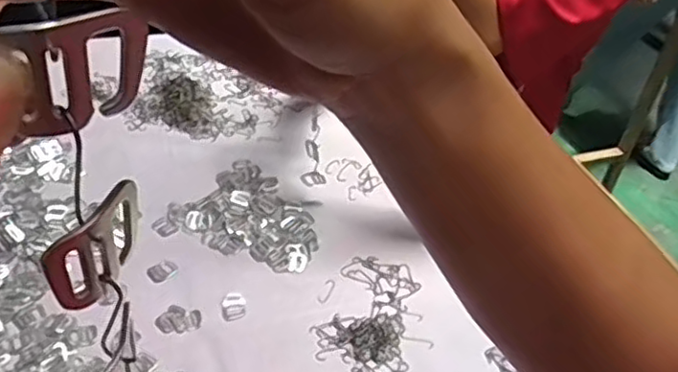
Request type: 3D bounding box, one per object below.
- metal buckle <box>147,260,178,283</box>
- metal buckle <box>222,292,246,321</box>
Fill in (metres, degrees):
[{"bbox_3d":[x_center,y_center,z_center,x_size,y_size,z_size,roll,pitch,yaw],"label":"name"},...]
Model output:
[{"bbox_3d":[-0.214,0.102,0.789,0.036,0.004,0.027,-26,50,-34],"label":"metal buckle"},{"bbox_3d":[-0.122,0.141,0.756,0.027,0.004,0.039,-2,40,-11],"label":"metal buckle"}]

